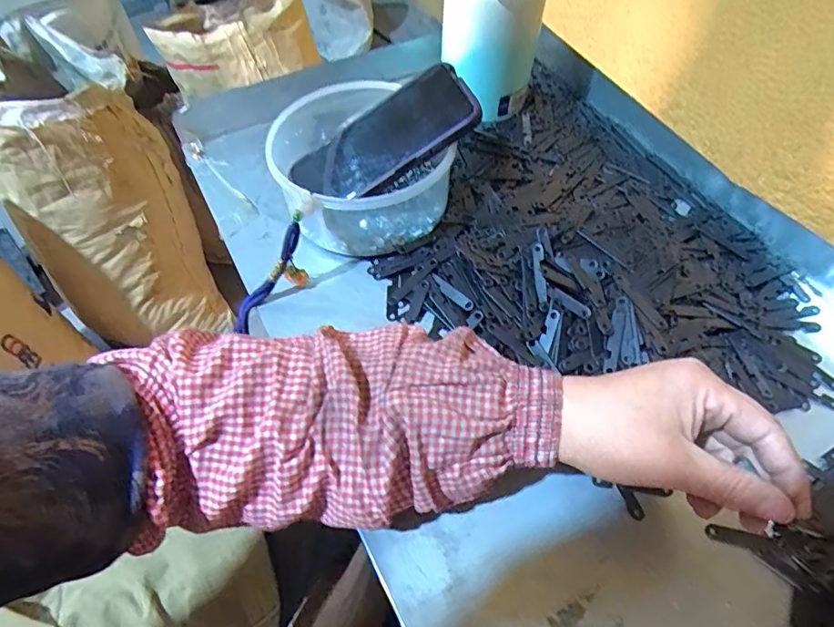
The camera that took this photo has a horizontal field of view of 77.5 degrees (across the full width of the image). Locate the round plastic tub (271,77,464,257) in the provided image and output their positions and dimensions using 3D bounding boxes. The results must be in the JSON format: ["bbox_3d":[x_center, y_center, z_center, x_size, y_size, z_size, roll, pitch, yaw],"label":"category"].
[{"bbox_3d":[-0.041,-0.127,0.446,0.153,0.080,0.153,0,57,0],"label":"round plastic tub"}]

